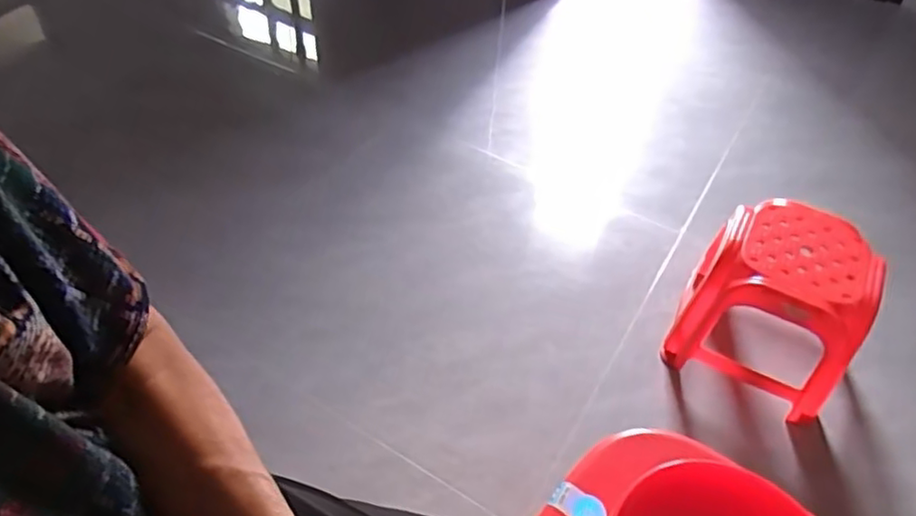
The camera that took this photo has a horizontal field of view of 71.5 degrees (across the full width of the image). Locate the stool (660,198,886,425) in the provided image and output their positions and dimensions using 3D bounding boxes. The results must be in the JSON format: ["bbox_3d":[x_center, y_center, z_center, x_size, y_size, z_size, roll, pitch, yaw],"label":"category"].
[{"bbox_3d":[0.574,0.091,1.179,0.273,0.270,0.283,24,52,17],"label":"stool"}]

